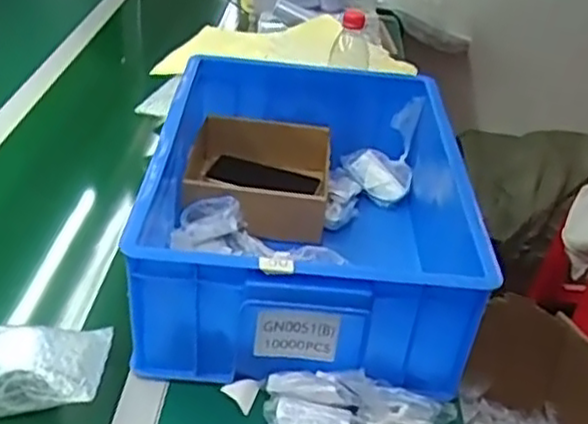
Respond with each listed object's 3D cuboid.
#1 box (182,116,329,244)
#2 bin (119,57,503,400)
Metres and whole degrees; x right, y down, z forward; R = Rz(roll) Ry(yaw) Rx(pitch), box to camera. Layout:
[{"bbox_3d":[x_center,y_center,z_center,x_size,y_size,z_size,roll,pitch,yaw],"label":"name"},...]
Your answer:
[{"bbox_3d":[-0.052,-0.047,0.989,0.194,0.088,0.192,6,34,-1],"label":"box"},{"bbox_3d":[0.027,-0.004,0.862,0.376,0.168,0.439,6,34,-2],"label":"bin"}]

